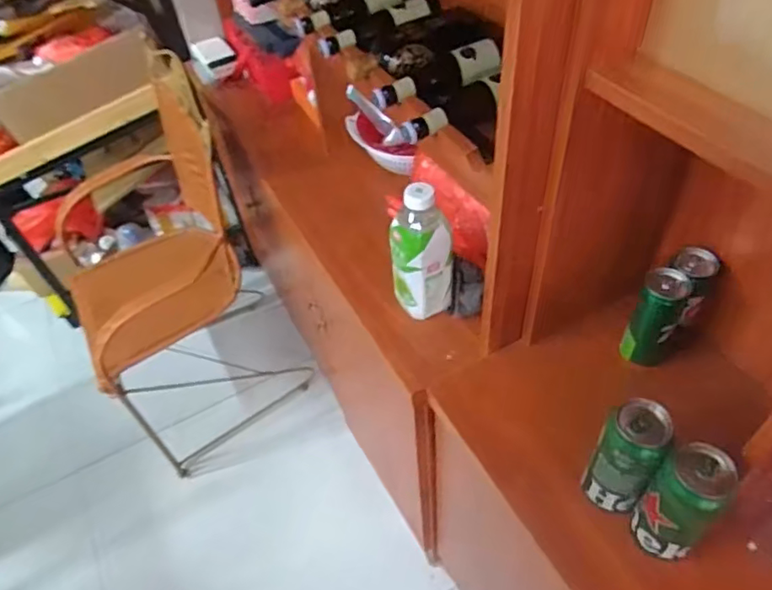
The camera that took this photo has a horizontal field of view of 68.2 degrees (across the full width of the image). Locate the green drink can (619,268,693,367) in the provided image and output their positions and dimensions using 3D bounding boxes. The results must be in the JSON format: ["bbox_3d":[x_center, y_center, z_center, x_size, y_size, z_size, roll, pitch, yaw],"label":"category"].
[{"bbox_3d":[0.351,0.031,0.742,0.057,0.132,0.058,-3,49,3],"label":"green drink can"}]

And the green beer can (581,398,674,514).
[{"bbox_3d":[0.256,0.175,0.611,0.061,0.145,0.057,-3,49,3],"label":"green beer can"}]

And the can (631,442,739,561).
[{"bbox_3d":[0.299,0.220,0.583,0.061,0.173,0.062,-3,49,3],"label":"can"}]

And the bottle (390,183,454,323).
[{"bbox_3d":[0.053,-0.052,0.807,0.073,0.219,0.065,-25,51,-16],"label":"bottle"}]

